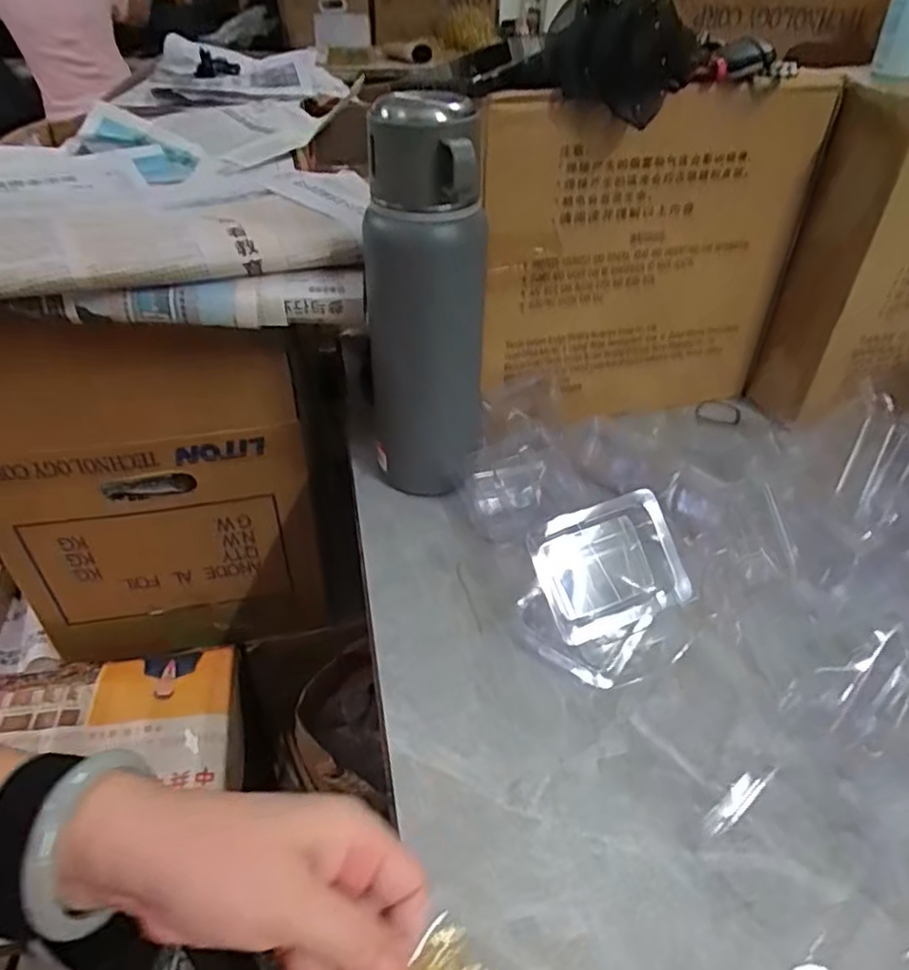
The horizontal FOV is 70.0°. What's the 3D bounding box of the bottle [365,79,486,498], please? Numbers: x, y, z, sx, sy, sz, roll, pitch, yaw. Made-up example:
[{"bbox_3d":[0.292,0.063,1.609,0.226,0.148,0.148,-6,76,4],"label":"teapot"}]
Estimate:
[{"bbox_3d":[-0.020,-0.121,0.458,0.084,0.261,0.088,-1,40,-3],"label":"bottle"}]

